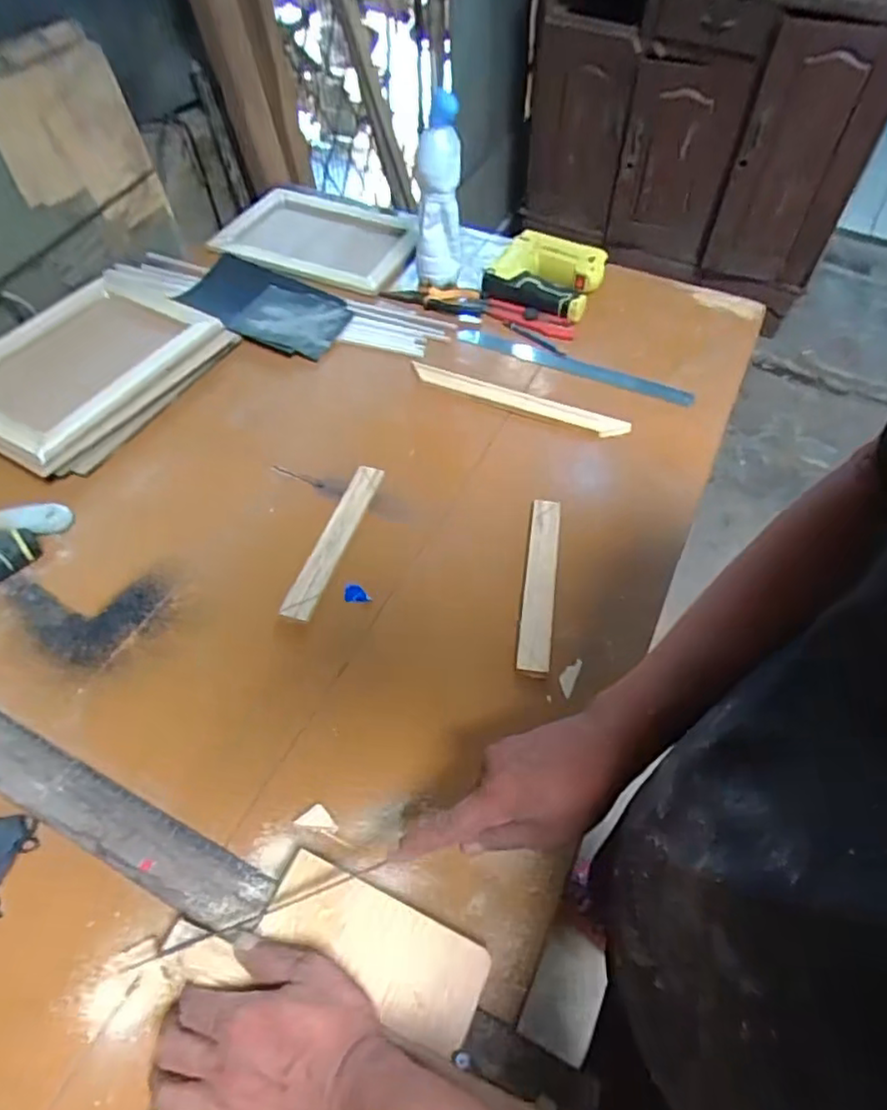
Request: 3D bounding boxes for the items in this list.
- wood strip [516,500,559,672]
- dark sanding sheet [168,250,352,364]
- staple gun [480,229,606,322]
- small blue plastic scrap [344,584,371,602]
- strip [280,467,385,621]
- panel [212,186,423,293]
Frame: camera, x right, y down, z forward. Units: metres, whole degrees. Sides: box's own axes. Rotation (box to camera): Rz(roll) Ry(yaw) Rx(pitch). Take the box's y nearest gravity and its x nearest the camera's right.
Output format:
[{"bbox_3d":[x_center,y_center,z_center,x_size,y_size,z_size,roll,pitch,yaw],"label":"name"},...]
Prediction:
[{"bbox_3d":[0.100,0.024,0.655,0.032,0.011,0.207,9,55,3],"label":"wood strip"},{"bbox_3d":[-0.242,-0.352,0.888,0.217,0.034,0.144,23,57,13],"label":"dark sanding sheet"},{"bbox_3d":[0.146,-0.404,0.927,0.158,0.051,0.128,17,56,9],"label":"staple gun"},{"bbox_3d":[-0.087,0.039,0.647,0.026,0.005,0.020,0,55,-2],"label":"small blue plastic scrap"},{"bbox_3d":[-0.114,-0.019,0.675,0.031,0.009,0.204,16,56,9],"label":"strip"},{"bbox_3d":[-0.198,-0.514,1.020,0.300,0.018,0.226,18,56,9],"label":"panel"}]

